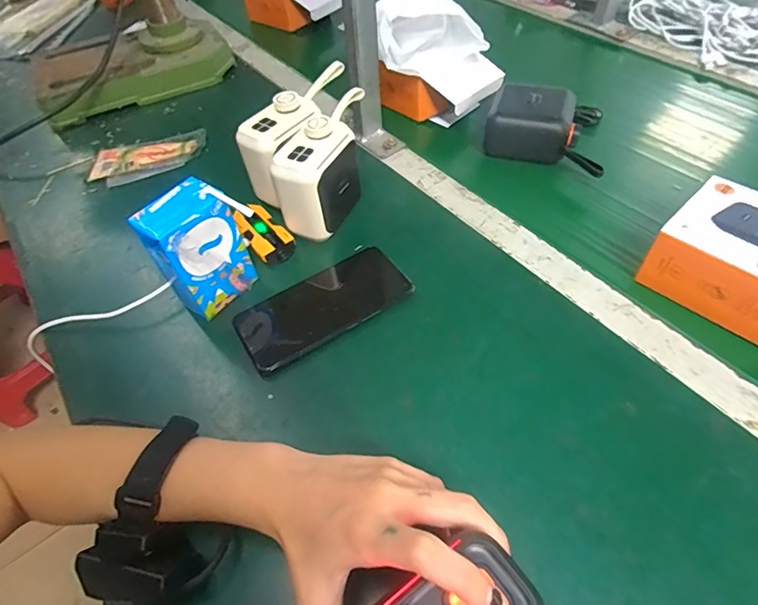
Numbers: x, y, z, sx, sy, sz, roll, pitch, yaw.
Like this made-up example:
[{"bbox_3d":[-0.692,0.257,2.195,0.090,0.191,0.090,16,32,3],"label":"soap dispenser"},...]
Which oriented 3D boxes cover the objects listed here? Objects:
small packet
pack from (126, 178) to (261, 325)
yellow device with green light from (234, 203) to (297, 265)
[{"bbox_3d":[-0.296,-0.185,0.591,0.144,0.007,0.076,-13,55,-4],"label":"small packet"},{"bbox_3d":[-0.156,-0.042,0.404,0.044,0.111,0.078,29,59,25],"label":"pack"},{"bbox_3d":[-0.117,-0.068,0.470,0.040,0.025,0.071,-33,65,-24],"label":"yellow device with green light"}]

